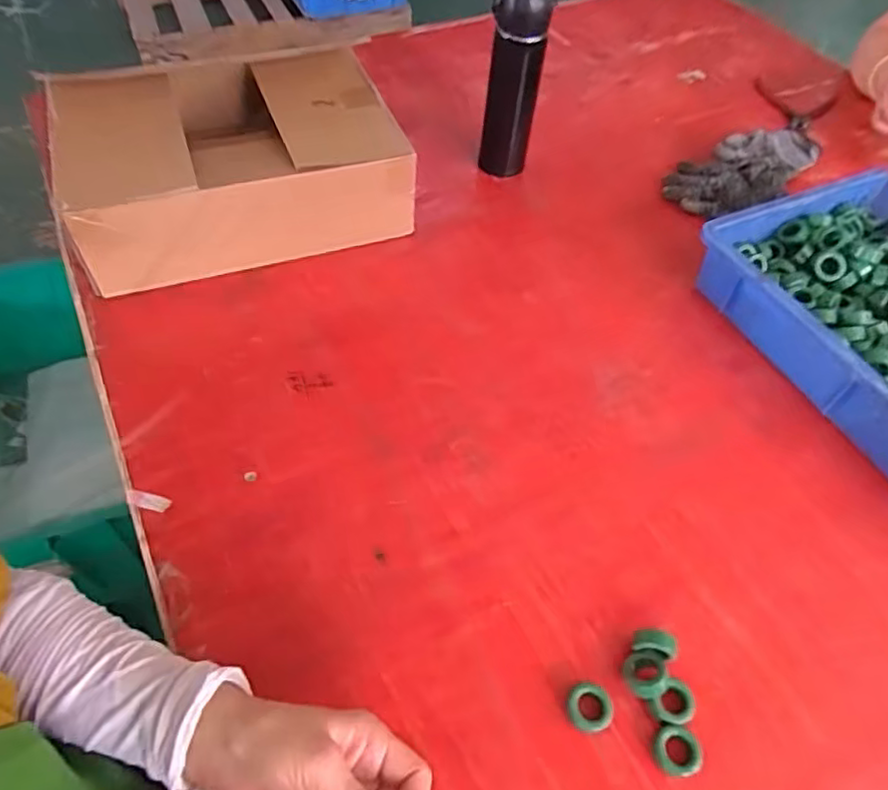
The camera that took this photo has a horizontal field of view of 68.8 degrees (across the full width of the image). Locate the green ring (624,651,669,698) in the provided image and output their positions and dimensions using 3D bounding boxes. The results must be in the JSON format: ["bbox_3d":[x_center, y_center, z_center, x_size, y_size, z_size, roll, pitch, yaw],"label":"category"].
[{"bbox_3d":[0.145,0.200,0.463,0.029,0.009,0.031,-28,38,5],"label":"green ring"}]

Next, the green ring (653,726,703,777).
[{"bbox_3d":[0.159,0.242,0.441,0.031,0.009,0.029,2,53,-2],"label":"green ring"}]

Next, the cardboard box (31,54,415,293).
[{"bbox_3d":[-0.234,-0.259,0.730,0.341,0.130,0.235,-17,55,-16],"label":"cardboard box"}]

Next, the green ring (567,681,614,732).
[{"bbox_3d":[0.102,0.218,0.452,0.030,0.010,0.031,2,53,-2],"label":"green ring"}]

